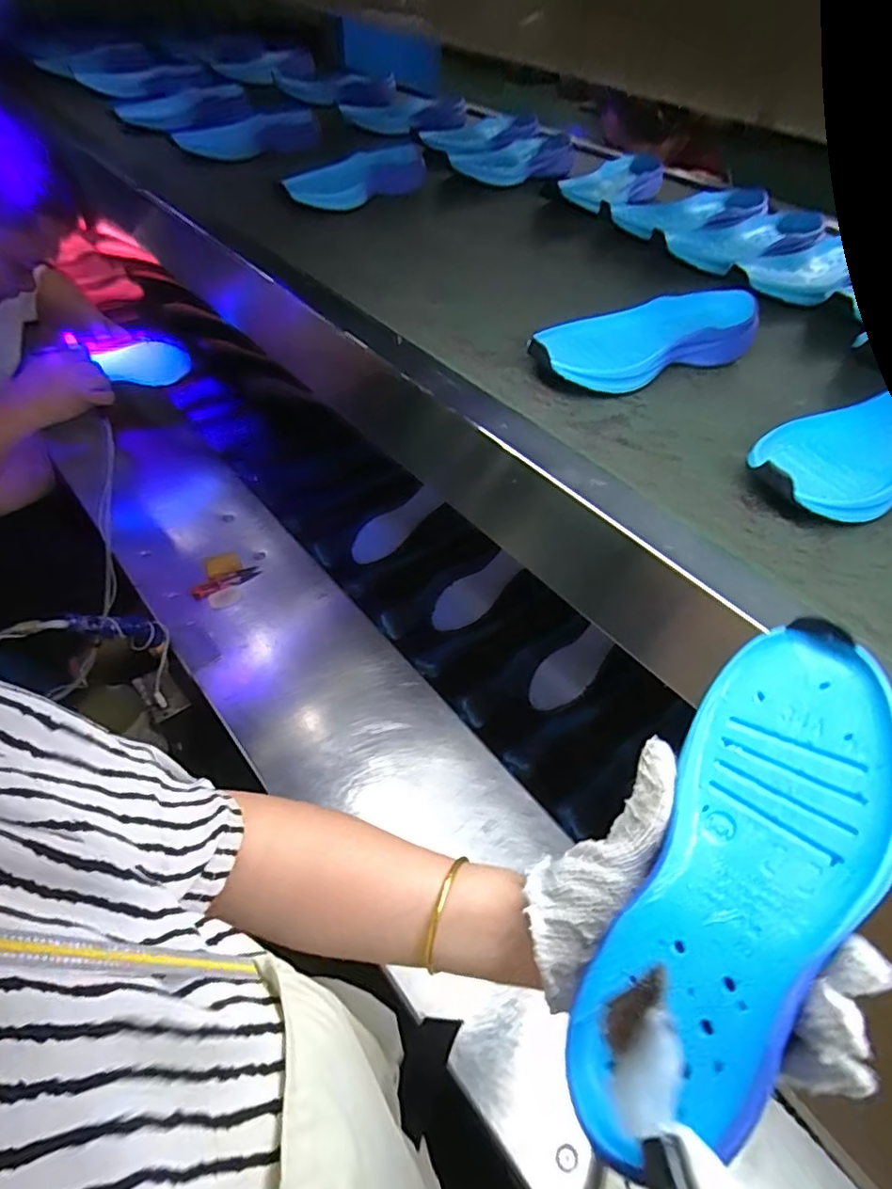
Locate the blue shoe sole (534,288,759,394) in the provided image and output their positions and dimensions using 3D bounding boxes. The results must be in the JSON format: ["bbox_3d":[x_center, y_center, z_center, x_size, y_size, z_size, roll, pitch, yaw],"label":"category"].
[{"bbox_3d":[0.175,-0.227,0.518,0.224,0.047,0.083,-20,55,-22],"label":"blue shoe sole"}]

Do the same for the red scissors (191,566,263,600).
[{"bbox_3d":[-0.335,-0.018,0.892,0.104,0.011,0.026,-24,57,-24],"label":"red scissors"}]

